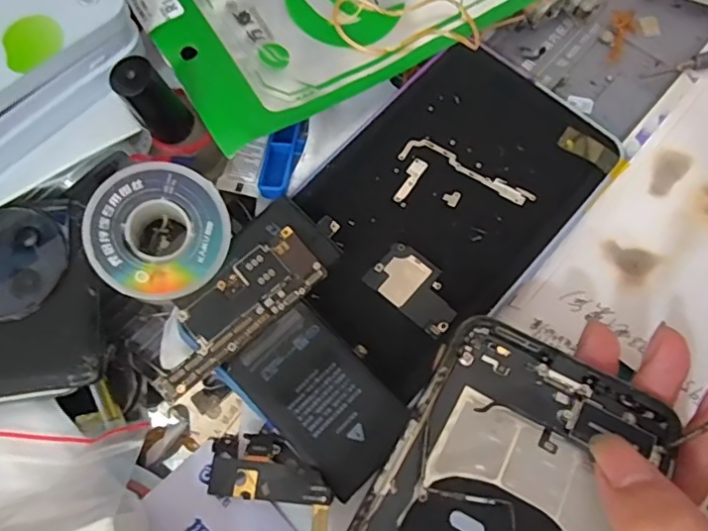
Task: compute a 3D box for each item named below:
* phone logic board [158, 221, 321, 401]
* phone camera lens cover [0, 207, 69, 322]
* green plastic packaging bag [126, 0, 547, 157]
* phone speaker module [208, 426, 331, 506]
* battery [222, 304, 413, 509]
[{"bbox_3d":[-0.047,0.018,0.223,0.077,0.004,0.027,-40,74,-11],"label":"phone logic board"},{"bbox_3d":[-0.131,-0.002,0.211,0.041,0.004,0.043,23,73,10],"label":"phone camera lens cover"},{"bbox_3d":[-0.005,-0.131,0.265,0.177,0.019,0.106,-27,77,-9],"label":"green plastic packaging bag"},{"bbox_3d":[-0.030,0.075,0.212,0.052,0.004,0.024,-5,54,24],"label":"phone speaker module"},{"bbox_3d":[-0.012,0.049,0.215,0.040,0.008,0.065,-43,74,-12],"label":"battery"}]

